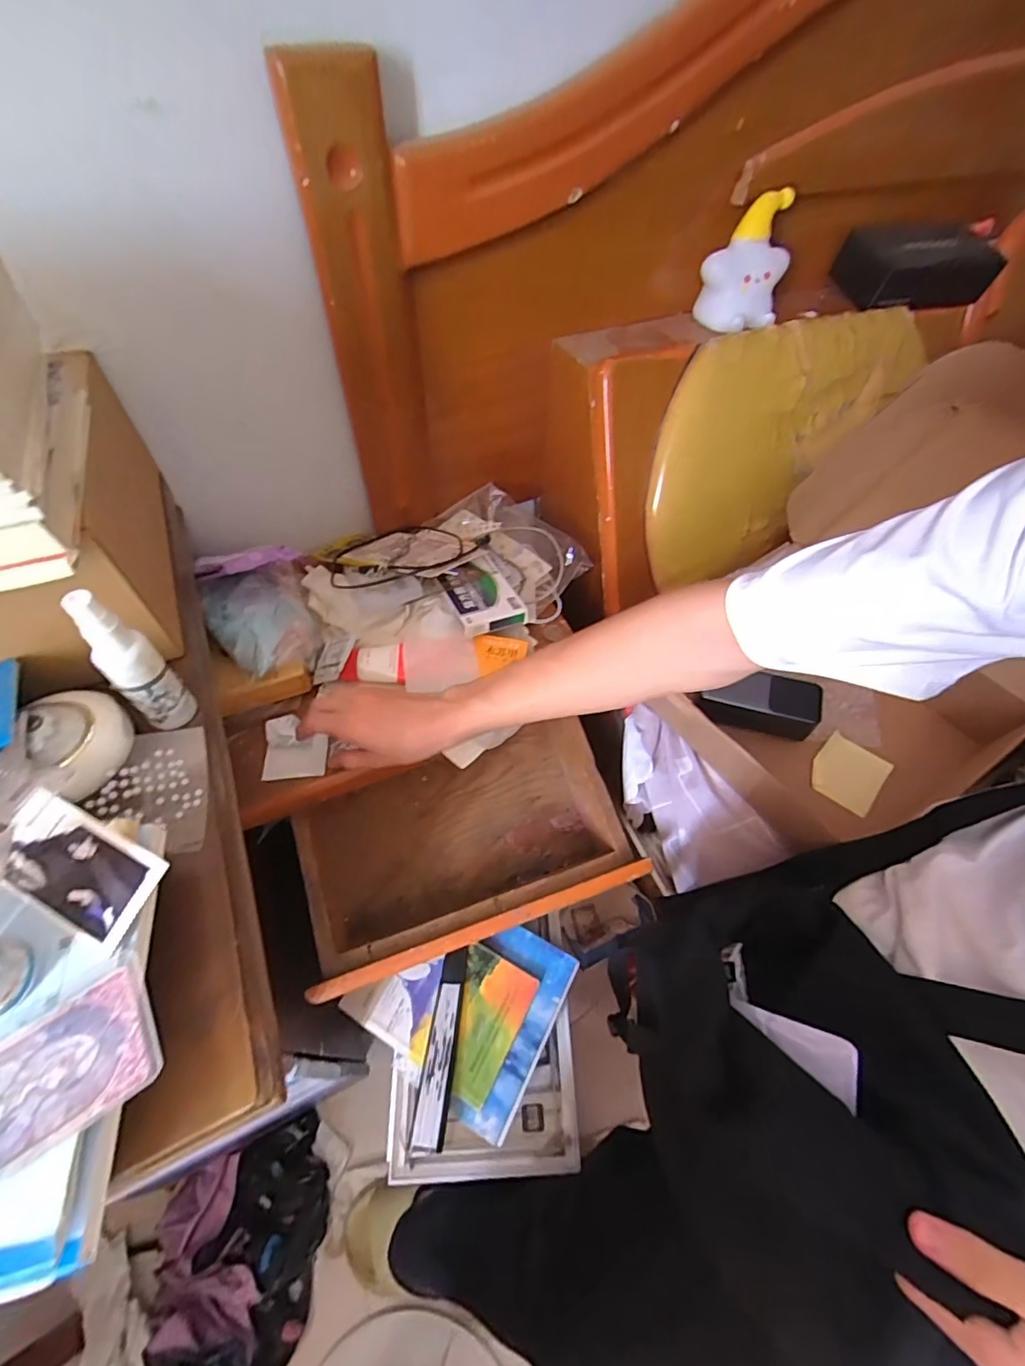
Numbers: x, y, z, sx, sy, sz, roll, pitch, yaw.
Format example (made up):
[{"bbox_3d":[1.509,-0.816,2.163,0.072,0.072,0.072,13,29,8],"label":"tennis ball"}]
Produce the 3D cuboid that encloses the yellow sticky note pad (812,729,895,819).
[{"bbox_3d":[0.376,0.100,0.597,0.068,0.004,0.076,34,71,33],"label":"yellow sticky note pad"}]

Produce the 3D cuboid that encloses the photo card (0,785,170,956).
[{"bbox_3d":[-0.224,0.094,0.271,0.085,0.010,0.046,24,74,11],"label":"photo card"}]

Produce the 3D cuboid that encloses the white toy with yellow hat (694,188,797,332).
[{"bbox_3d":[0.273,-0.487,0.626,0.107,0.128,0.043,-13,25,-4],"label":"white toy with yellow hat"}]

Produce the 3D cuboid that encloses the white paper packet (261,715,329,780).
[{"bbox_3d":[-0.219,0.063,0.540,0.061,0.014,0.068,-5,54,-5],"label":"white paper packet"}]

